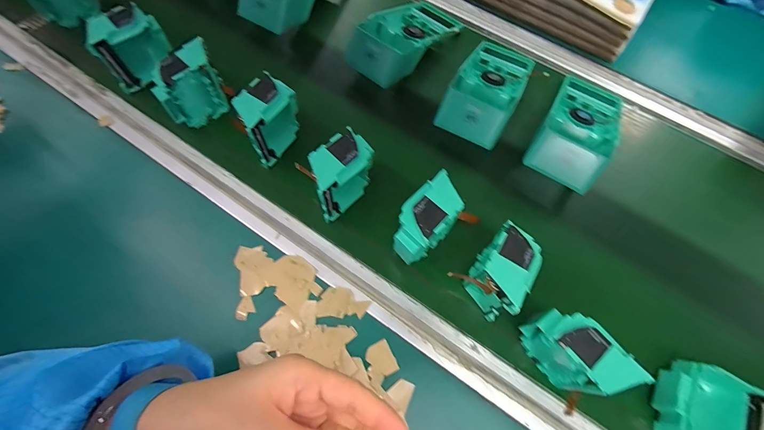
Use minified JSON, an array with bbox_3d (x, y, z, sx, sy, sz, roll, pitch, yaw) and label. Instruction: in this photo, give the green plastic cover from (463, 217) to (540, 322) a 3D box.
[{"bbox_3d":[0.113,0.053,0.322,0.046,0.069,0.075,33,68,12],"label":"green plastic cover"}]

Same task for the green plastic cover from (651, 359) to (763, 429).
[{"bbox_3d":[0.296,0.179,0.298,0.085,0.030,0.074,29,67,10],"label":"green plastic cover"}]

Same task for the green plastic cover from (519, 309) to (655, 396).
[{"bbox_3d":[0.164,0.119,0.291,0.046,0.061,0.080,-33,71,-17],"label":"green plastic cover"}]

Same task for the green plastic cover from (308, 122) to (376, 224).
[{"bbox_3d":[-0.044,-0.041,0.360,0.041,0.075,0.082,42,70,15],"label":"green plastic cover"}]

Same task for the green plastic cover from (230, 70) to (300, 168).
[{"bbox_3d":[-0.129,-0.106,0.386,0.040,0.083,0.074,32,68,11],"label":"green plastic cover"}]

